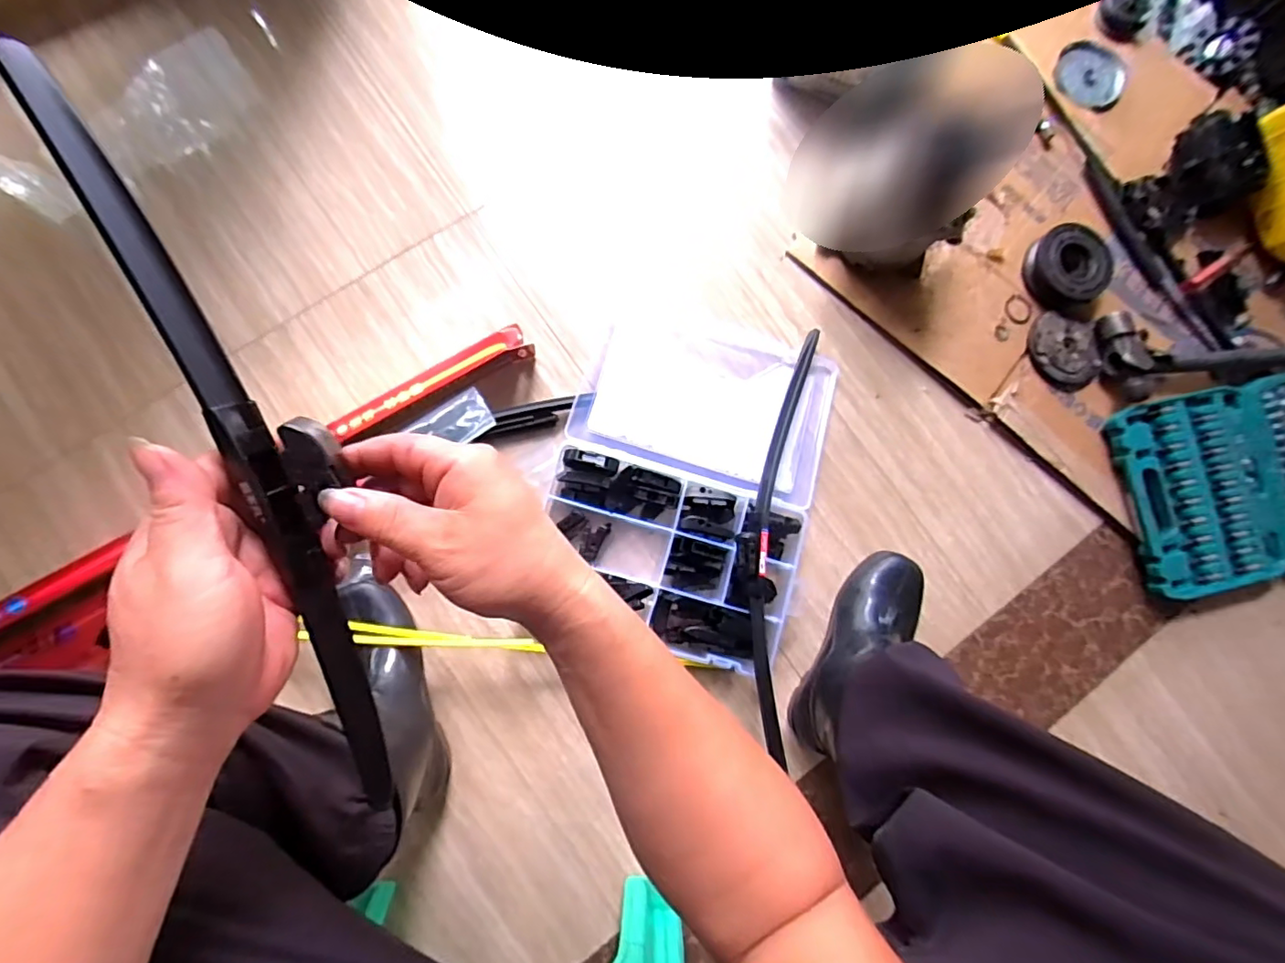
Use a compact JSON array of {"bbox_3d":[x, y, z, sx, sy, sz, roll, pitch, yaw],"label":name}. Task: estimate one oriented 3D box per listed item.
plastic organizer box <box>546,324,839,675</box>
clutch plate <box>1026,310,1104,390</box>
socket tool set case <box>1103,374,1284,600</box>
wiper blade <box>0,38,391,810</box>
[{"bbox_3d":[0.055,-0.004,0.674,0.302,0.048,0.396,18,81,-1],"label":"plastic organizer box"},{"bbox_3d":[0.548,-0.171,0.730,0.090,0.016,0.101,-12,83,-5],"label":"clutch plate"},{"bbox_3d":[0.791,-0.005,0.712,0.369,0.061,0.249,-13,83,-6],"label":"socket tool set case"},{"bbox_3d":[-0.176,0.001,0.274,0.059,0.025,0.377,-17,107,-6],"label":"wiper blade"}]

